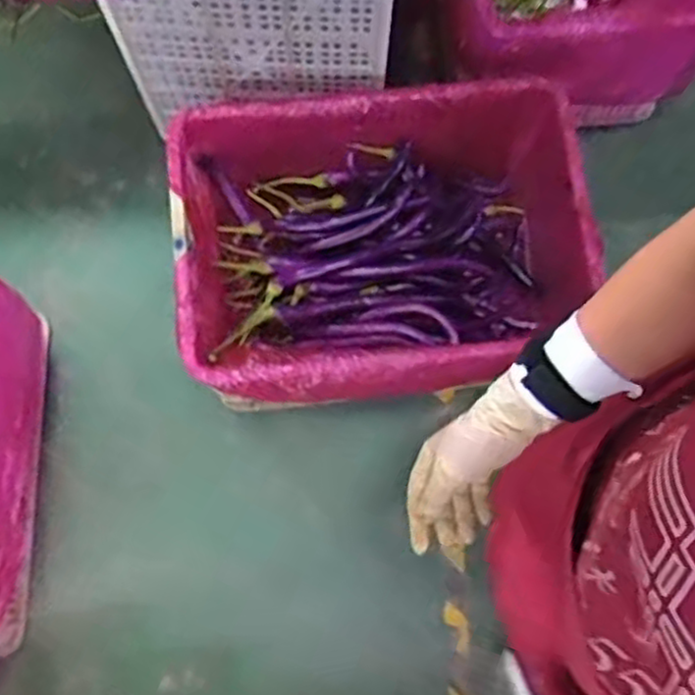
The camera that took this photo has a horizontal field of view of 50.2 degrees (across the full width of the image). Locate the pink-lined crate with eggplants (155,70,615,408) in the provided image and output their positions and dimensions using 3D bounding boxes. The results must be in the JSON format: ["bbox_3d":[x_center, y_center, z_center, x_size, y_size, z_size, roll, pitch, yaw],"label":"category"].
[{"bbox_3d":[0.062,-0.145,1.199,0.617,0.275,0.433,-8,77,-3],"label":"pink-lined crate with eggplants"}]

